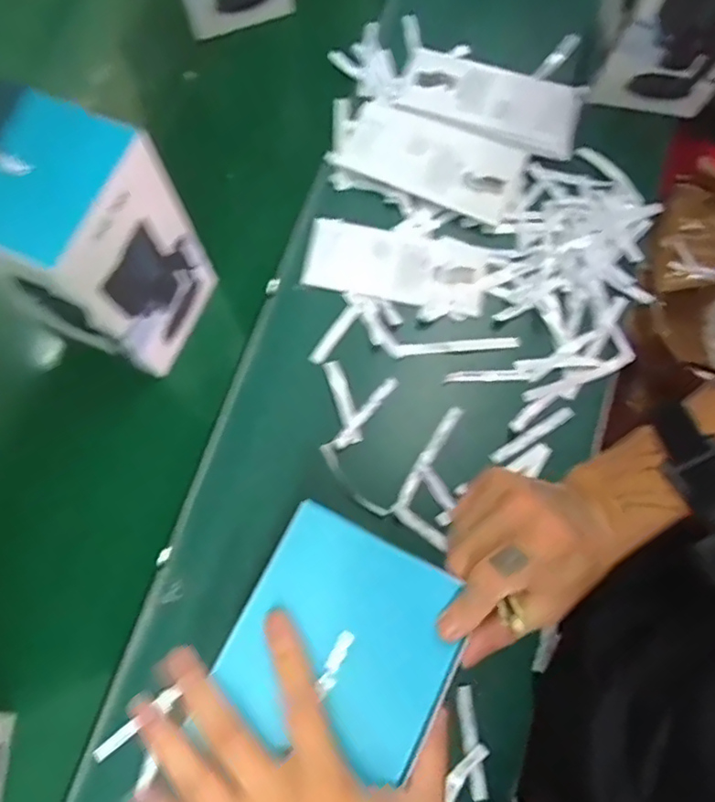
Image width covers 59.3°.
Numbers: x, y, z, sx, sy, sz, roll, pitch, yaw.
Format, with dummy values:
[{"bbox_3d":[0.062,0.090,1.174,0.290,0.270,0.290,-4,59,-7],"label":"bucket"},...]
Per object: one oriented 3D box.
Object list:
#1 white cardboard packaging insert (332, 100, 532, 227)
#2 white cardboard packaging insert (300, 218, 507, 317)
[{"bbox_3d":[0.079,-0.257,0.658,0.183,0.046,0.089,19,69,7],"label":"white cardboard packaging insert"},{"bbox_3d":[0.044,-0.138,0.642,0.188,0.020,0.080,12,69,4],"label":"white cardboard packaging insert"}]

